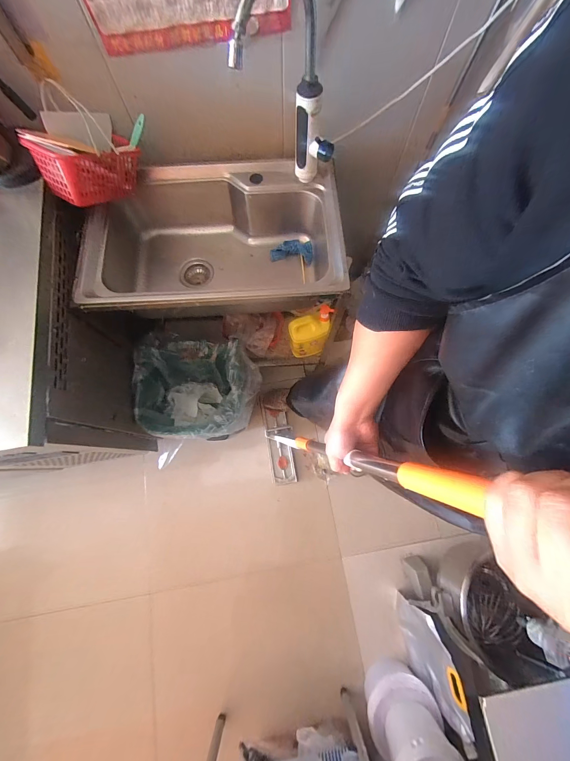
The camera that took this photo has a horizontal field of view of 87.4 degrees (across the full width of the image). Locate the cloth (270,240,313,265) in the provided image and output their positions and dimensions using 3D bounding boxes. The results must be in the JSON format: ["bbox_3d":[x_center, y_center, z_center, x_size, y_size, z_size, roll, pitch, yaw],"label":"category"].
[{"bbox_3d":[0.022,-0.423,0.984,0.137,0.033,0.085,6,74,2],"label":"cloth"}]

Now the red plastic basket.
[{"bbox_3d":[-0.473,-0.521,0.735,0.112,0.125,0.228,42,54,11],"label":"red plastic basket"}]

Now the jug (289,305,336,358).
[{"bbox_3d":[0.087,-0.162,1.069,0.142,0.225,0.080,-24,75,-7],"label":"jug"}]

